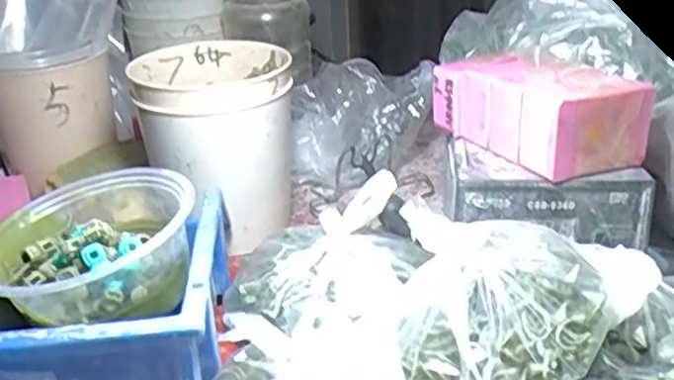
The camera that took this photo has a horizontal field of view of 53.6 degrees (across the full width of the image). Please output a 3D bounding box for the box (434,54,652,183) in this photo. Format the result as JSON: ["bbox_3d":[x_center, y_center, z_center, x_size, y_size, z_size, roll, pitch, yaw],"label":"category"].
[{"bbox_3d":[0.126,-0.055,0.429,0.066,0.052,0.125,-15,30,-22],"label":"box"}]

